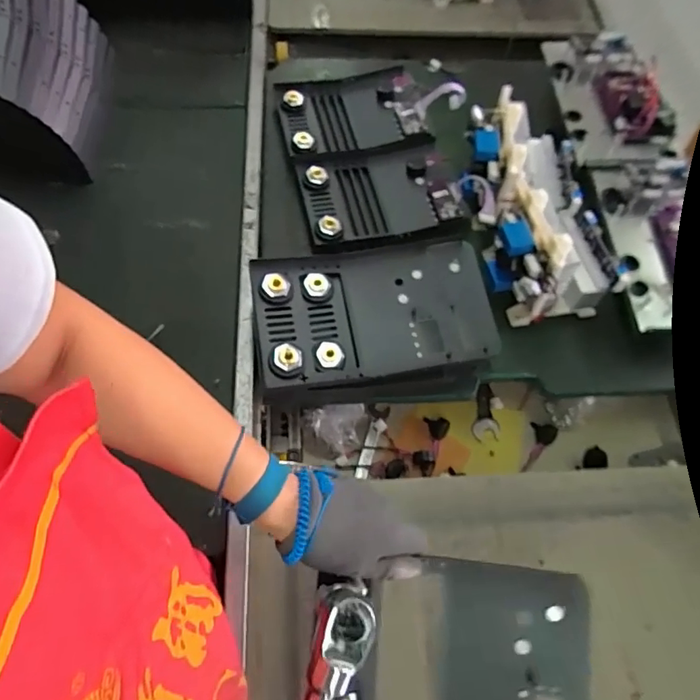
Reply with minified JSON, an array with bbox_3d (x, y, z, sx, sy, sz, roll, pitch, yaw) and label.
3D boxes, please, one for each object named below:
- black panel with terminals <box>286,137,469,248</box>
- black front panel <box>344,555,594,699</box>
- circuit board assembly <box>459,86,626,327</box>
[{"bbox_3d":[0.033,-0.210,0.701,0.191,0.034,0.155,-9,65,-8],"label":"black panel with terminals"},{"bbox_3d":[0.093,0.249,0.414,0.183,0.018,0.151,3,79,13],"label":"black front panel"},{"bbox_3d":[0.233,-0.184,0.655,0.165,0.117,0.286,-7,65,-7],"label":"circuit board assembly"}]

